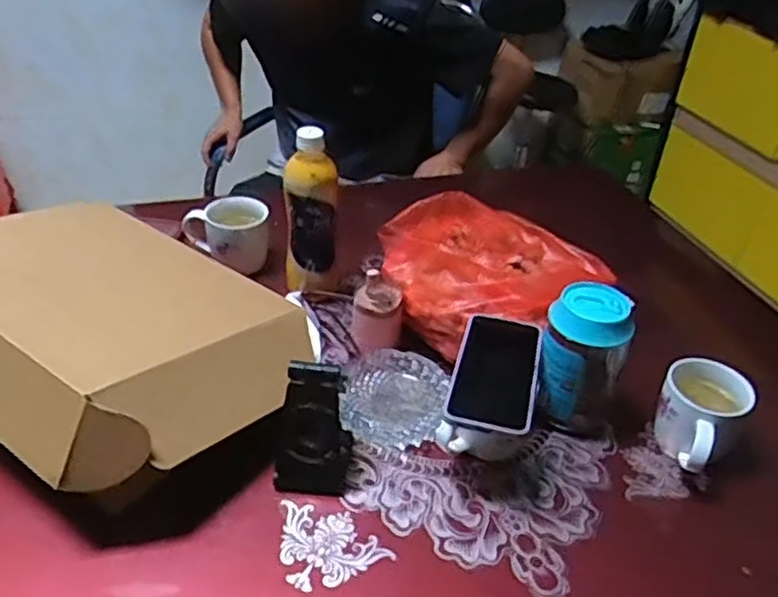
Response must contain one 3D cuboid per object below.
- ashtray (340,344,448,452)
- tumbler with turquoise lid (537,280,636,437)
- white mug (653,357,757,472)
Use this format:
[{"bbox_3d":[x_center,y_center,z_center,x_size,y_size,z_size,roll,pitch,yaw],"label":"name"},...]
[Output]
[{"bbox_3d":[0.003,0.105,0.742,0.110,0.032,0.123,7,36,5],"label":"ashtray"},{"bbox_3d":[0.199,0.059,0.716,0.080,0.146,0.082,3,36,-2],"label":"tumbler with turquoise lid"},{"bbox_3d":[0.300,0.123,0.687,0.076,0.089,0.102,25,41,26],"label":"white mug"}]

